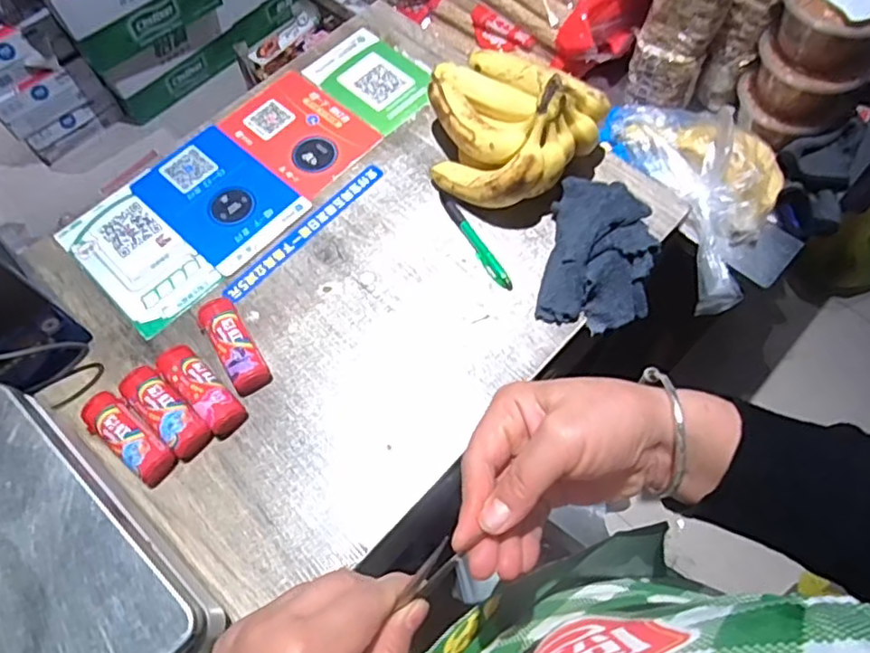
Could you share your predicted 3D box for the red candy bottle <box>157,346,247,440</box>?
[{"bbox_3d":[-0.214,0.055,0.559,0.033,0.032,0.099,-40,71,-15],"label":"red candy bottle"}]

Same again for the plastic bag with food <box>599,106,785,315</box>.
[{"bbox_3d":[0.310,-0.161,0.692,0.155,0.070,0.275,-17,66,-6],"label":"plastic bag with food"}]

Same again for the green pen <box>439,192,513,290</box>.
[{"bbox_3d":[0.040,-0.090,0.633,0.015,0.008,0.130,-28,68,-11],"label":"green pen"}]

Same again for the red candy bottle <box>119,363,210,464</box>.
[{"bbox_3d":[-0.243,0.074,0.553,0.098,0.029,0.036,42,73,18],"label":"red candy bottle"}]

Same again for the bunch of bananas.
[{"bbox_3d":[0.066,-0.213,0.633,0.157,0.113,0.181,-39,70,-15],"label":"bunch of bananas"}]

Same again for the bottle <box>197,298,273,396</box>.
[{"bbox_3d":[-0.191,0.015,0.578,0.033,0.027,0.104,-30,68,-12],"label":"bottle"}]

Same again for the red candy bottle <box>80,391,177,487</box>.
[{"bbox_3d":[-0.271,0.097,0.543,0.096,0.032,0.035,36,71,16],"label":"red candy bottle"}]

